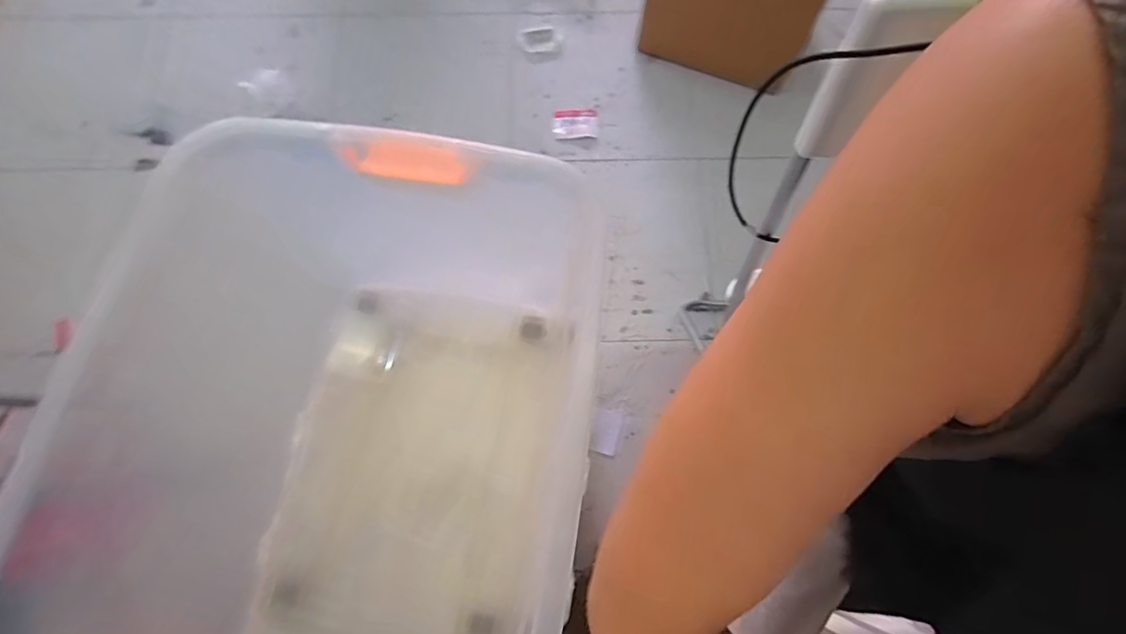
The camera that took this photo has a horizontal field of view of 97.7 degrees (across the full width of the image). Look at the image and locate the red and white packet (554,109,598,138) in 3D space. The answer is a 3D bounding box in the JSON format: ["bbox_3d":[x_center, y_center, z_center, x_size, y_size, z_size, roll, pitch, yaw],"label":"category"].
[{"bbox_3d":[0.032,-0.491,1.240,0.112,0.008,0.080,-1,75,1],"label":"red and white packet"}]

